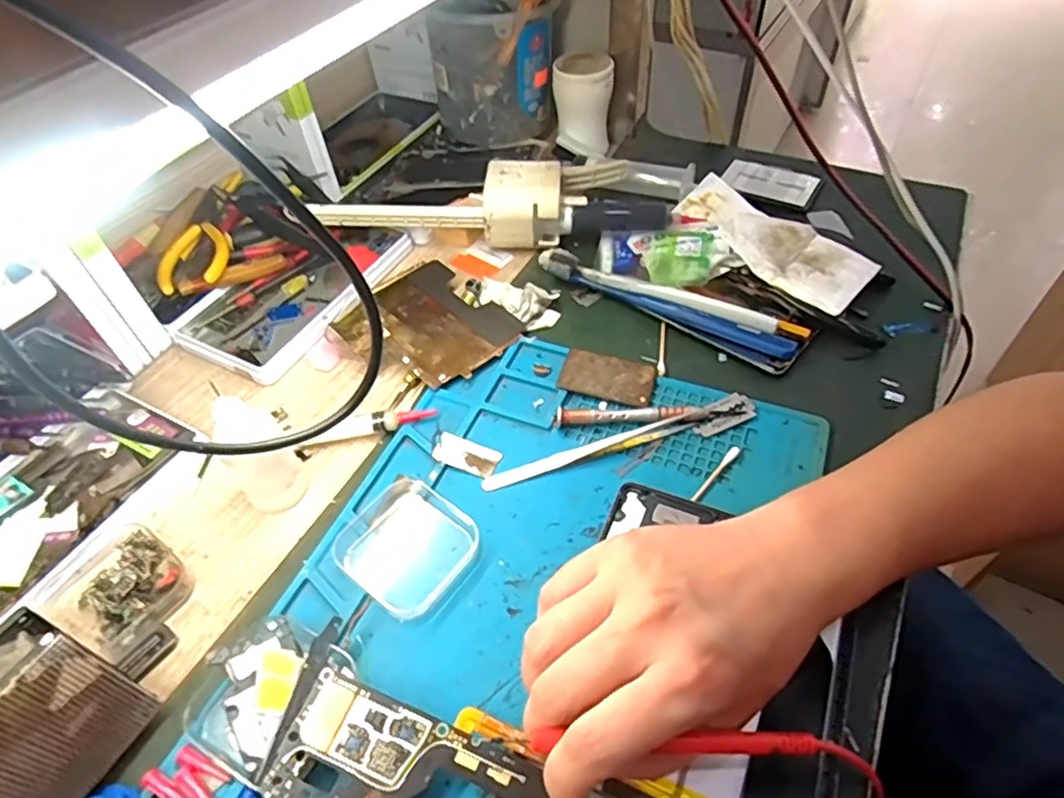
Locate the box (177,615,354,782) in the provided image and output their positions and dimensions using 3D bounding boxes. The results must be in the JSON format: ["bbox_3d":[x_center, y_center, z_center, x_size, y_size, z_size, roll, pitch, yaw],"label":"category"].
[{"bbox_3d":[-0.125,0.135,0.294,0.056,0.023,0.062,22,54,21],"label":"box"}]

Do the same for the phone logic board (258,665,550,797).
[{"bbox_3d":[-0.047,0.162,0.266,0.122,0.008,0.054,19,59,10],"label":"phone logic board"}]

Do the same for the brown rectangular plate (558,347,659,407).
[{"bbox_3d":[0.051,-0.016,0.422,0.060,0.004,0.037,15,55,14],"label":"brown rectangular plate"}]

